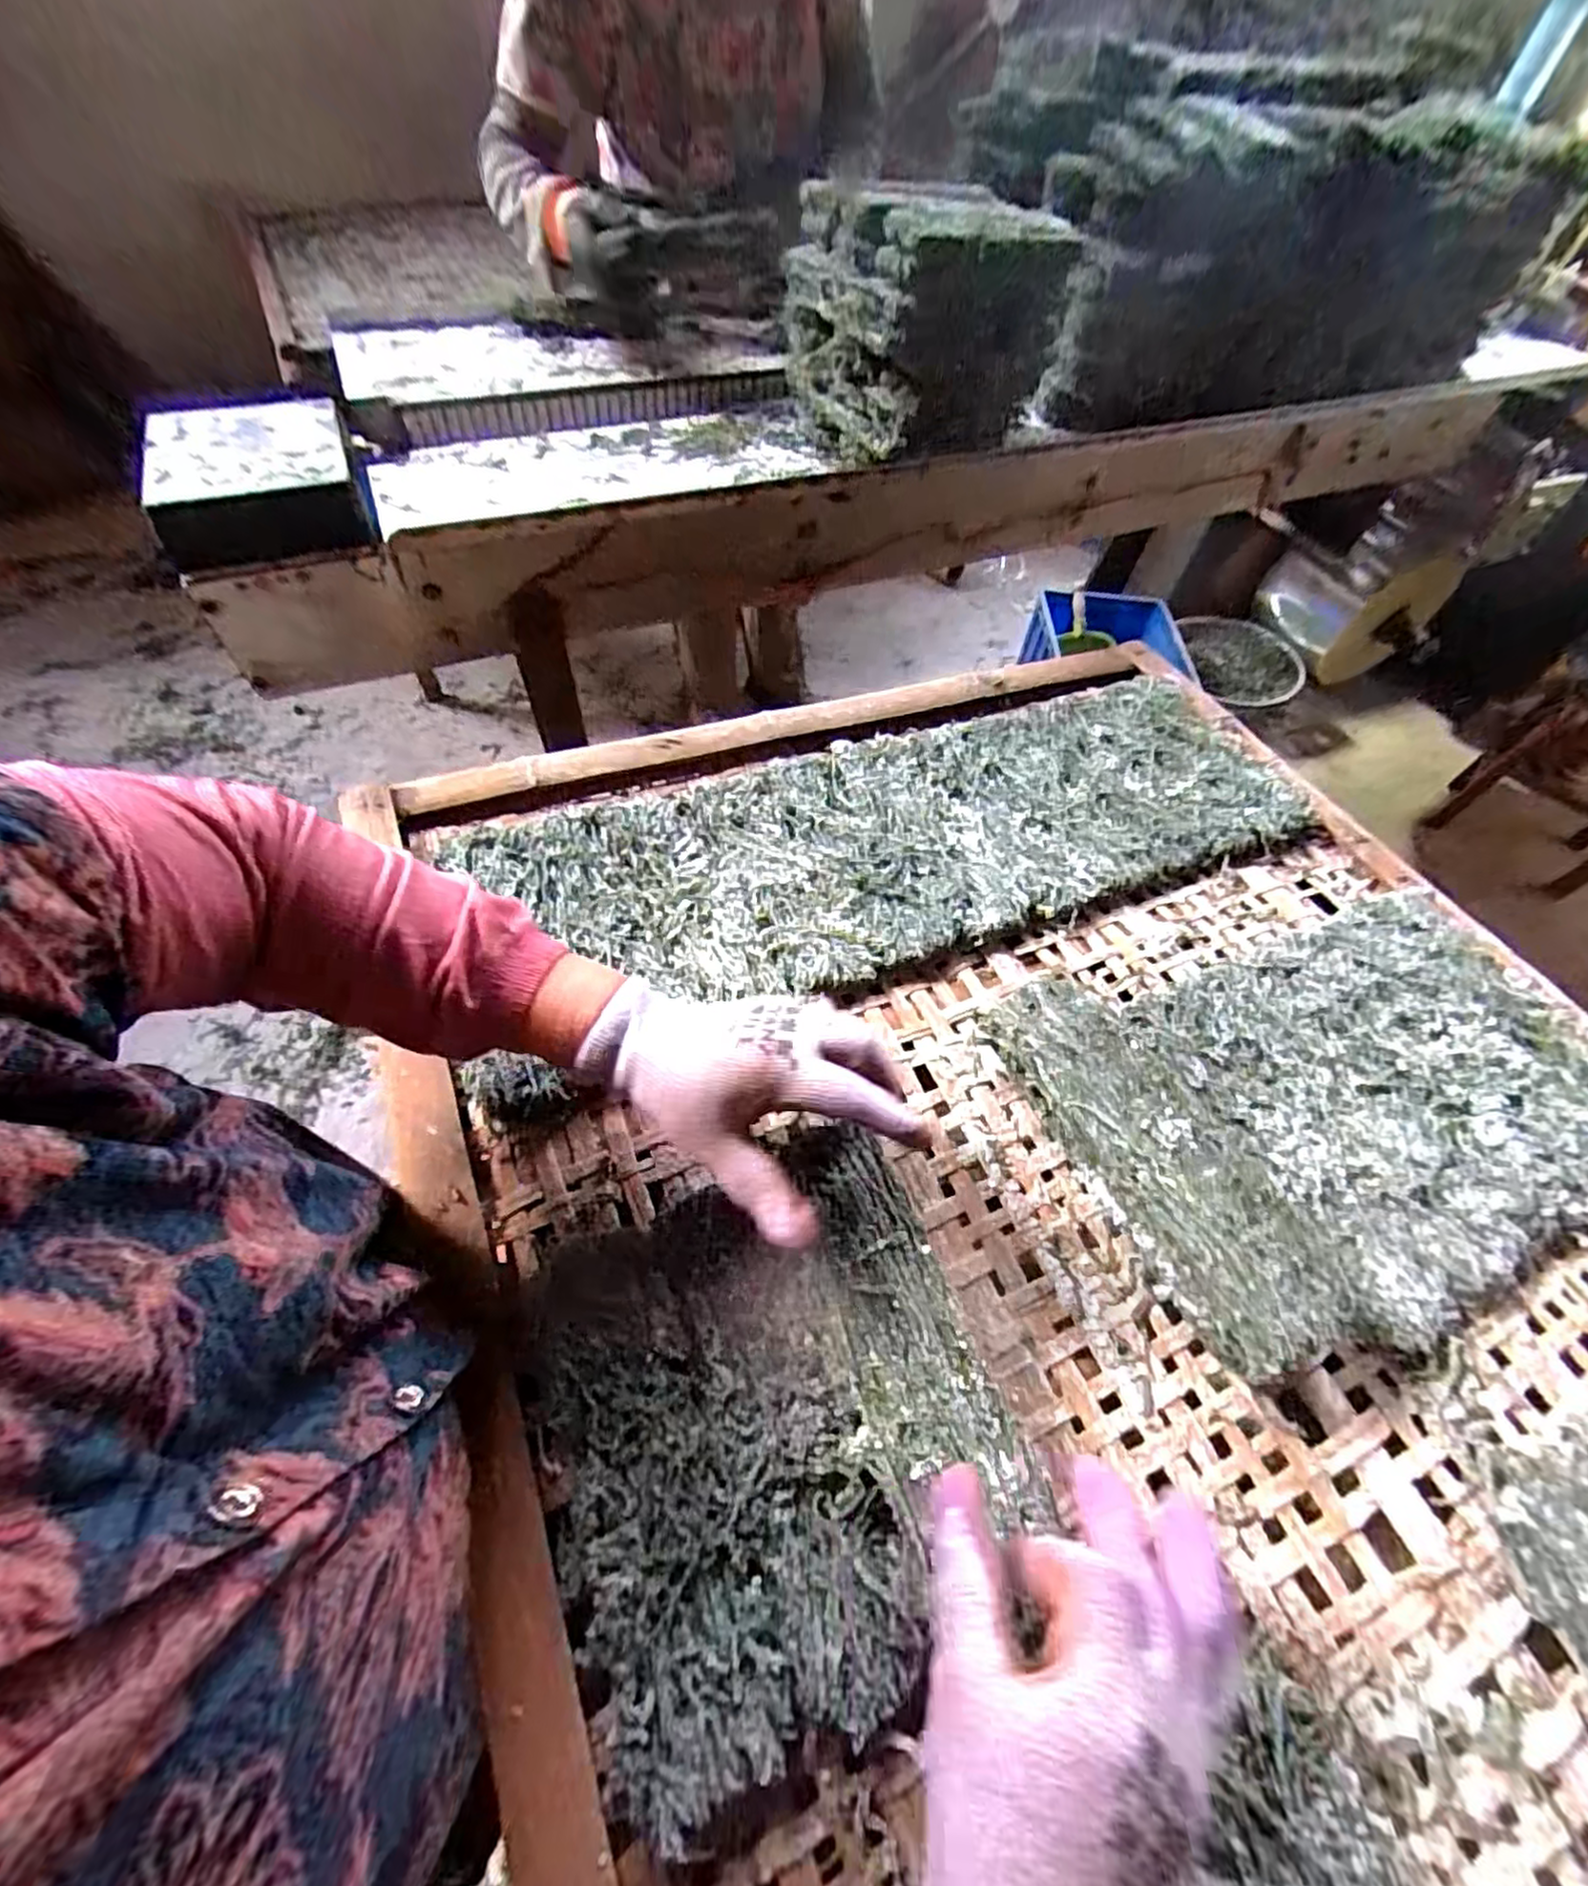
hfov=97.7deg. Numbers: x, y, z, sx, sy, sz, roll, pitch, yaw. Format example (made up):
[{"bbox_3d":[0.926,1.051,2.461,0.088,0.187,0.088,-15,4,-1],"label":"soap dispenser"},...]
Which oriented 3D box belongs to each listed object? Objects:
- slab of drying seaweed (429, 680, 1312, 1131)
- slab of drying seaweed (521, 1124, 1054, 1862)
[{"bbox_3d":[0.091,-0.087,0.544,0.660,0.017,0.241,-16,56,-17],"label":"slab of drying seaweed"},{"bbox_3d":[-0.013,0.223,0.316,0.202,0.027,0.217,-24,63,-4],"label":"slab of drying seaweed"}]

